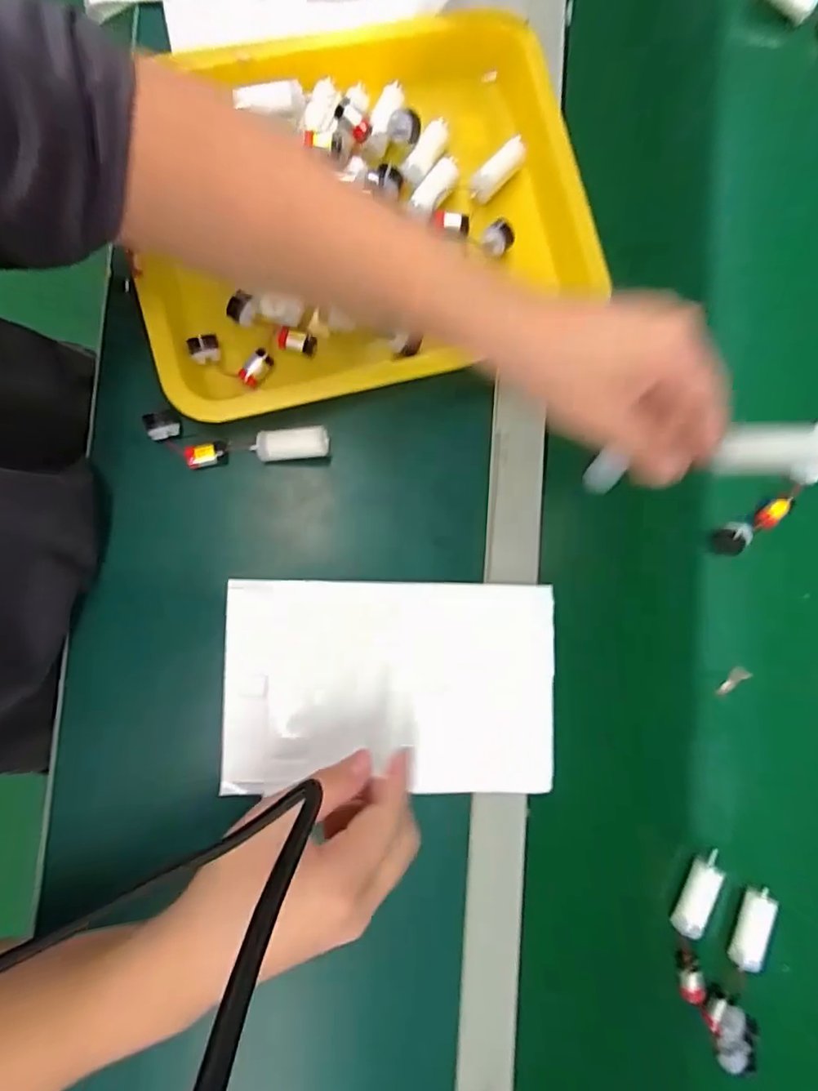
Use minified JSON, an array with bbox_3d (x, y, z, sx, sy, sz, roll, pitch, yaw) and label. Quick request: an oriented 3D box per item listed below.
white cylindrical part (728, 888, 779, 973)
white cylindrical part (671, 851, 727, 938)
[{"bbox_3d":[0.258,0.287,0.403,0.017,0.017,0.056,21,76,6],"label":"white cylindrical part"},{"bbox_3d":[0.219,0.262,0.408,0.021,0.017,0.062,31,77,8],"label":"white cylindrical part"}]

